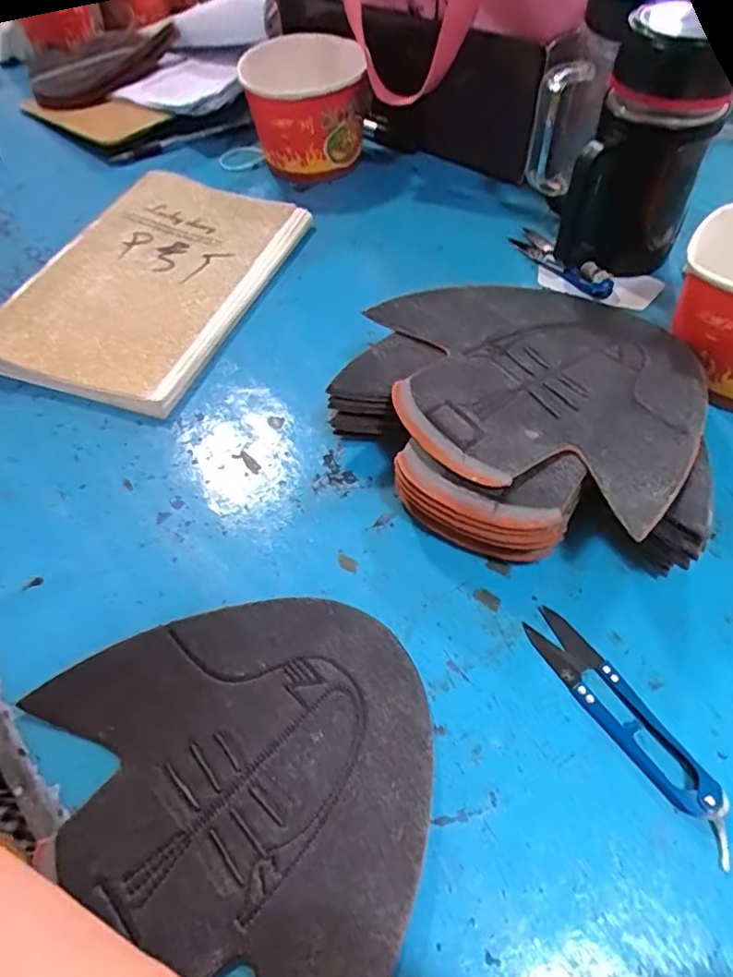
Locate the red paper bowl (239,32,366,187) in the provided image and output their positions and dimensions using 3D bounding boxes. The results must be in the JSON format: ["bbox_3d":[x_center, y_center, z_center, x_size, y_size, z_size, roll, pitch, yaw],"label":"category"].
[{"bbox_3d":[-0.057,-0.343,0.527,0.099,0.083,0.096,-13,55,-6],"label":"red paper bowl"}]

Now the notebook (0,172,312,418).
[{"bbox_3d":[-0.170,-0.170,0.454,0.183,0.021,0.243,17,57,14],"label":"notebook"}]

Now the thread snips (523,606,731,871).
[{"bbox_3d":[0.119,0.104,0.262,0.024,0.009,0.117,-28,58,-16],"label":"thread snips"}]

